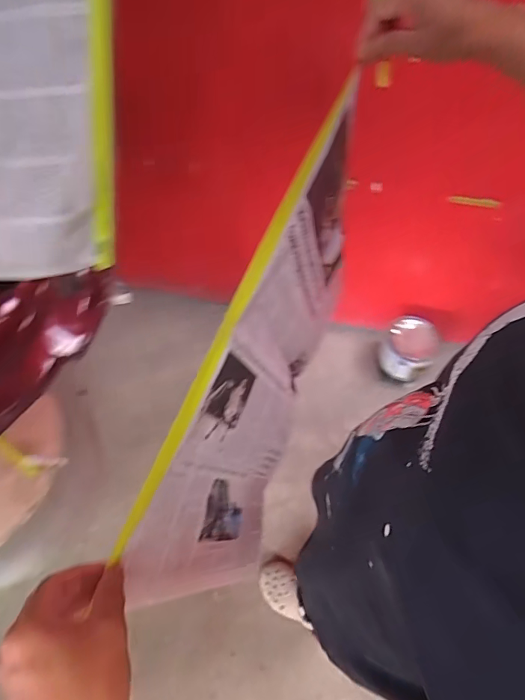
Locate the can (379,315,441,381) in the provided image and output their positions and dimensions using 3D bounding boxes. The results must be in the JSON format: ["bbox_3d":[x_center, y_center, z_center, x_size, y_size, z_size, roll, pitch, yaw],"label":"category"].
[{"bbox_3d":[0.468,0.006,1.475,0.158,0.207,0.170,0,58,0],"label":"can"}]

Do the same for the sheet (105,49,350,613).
[{"bbox_3d":[0.015,0.023,0.525,0.027,0.297,0.501,19,78,22],"label":"sheet"}]

